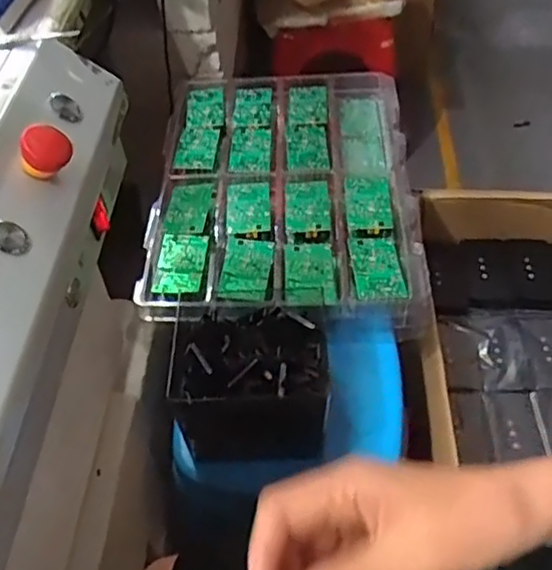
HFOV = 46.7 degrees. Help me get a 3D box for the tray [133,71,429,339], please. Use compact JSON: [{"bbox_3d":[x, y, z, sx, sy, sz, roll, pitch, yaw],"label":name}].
[{"bbox_3d":[0.006,-0.152,0.919,0.354,0.072,0.468,-2,50,2],"label":"tray"}]

